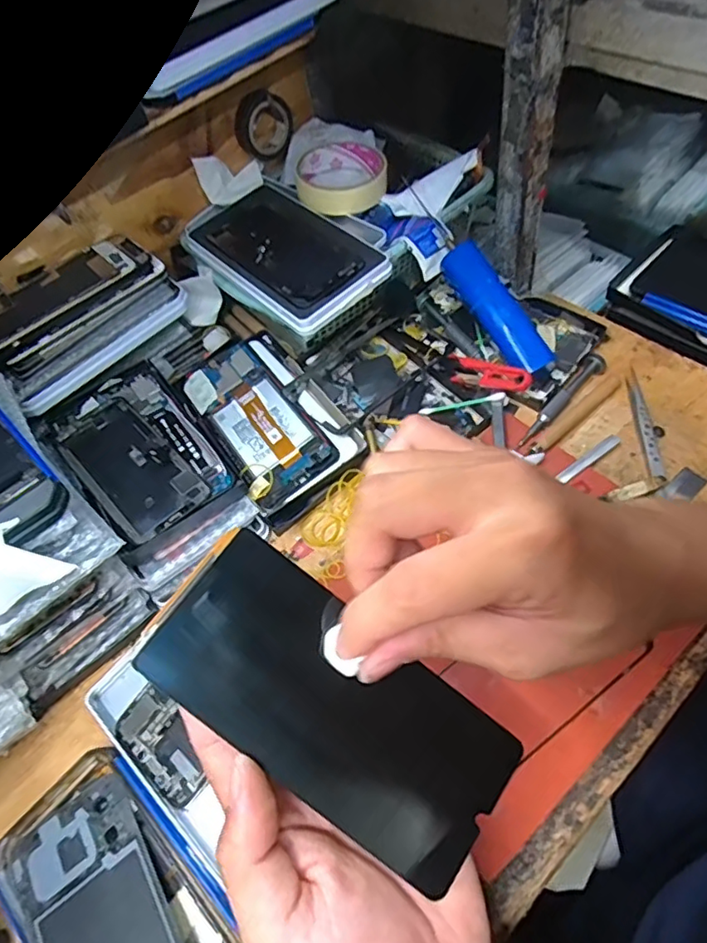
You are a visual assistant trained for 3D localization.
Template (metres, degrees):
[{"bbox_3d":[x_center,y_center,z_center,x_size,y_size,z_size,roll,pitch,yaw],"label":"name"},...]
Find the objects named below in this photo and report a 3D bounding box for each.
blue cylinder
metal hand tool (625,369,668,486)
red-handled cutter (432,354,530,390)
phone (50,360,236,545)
[{"bbox_3d":[0.121,-0.141,0.488,0.030,0.027,0.131,-30,77,-12],"label":"blue cylinder"},{"bbox_3d":[0.234,-0.037,0.451,0.018,0.013,0.108,-1,57,9],"label":"metal hand tool"},{"bbox_3d":[0.107,-0.085,0.486,0.094,0.015,0.023,24,63,42],"label":"red-handled cutter"},{"bbox_3d":[-0.173,-0.022,0.458,0.100,0.011,0.161,-34,62,-22],"label":"phone"}]

